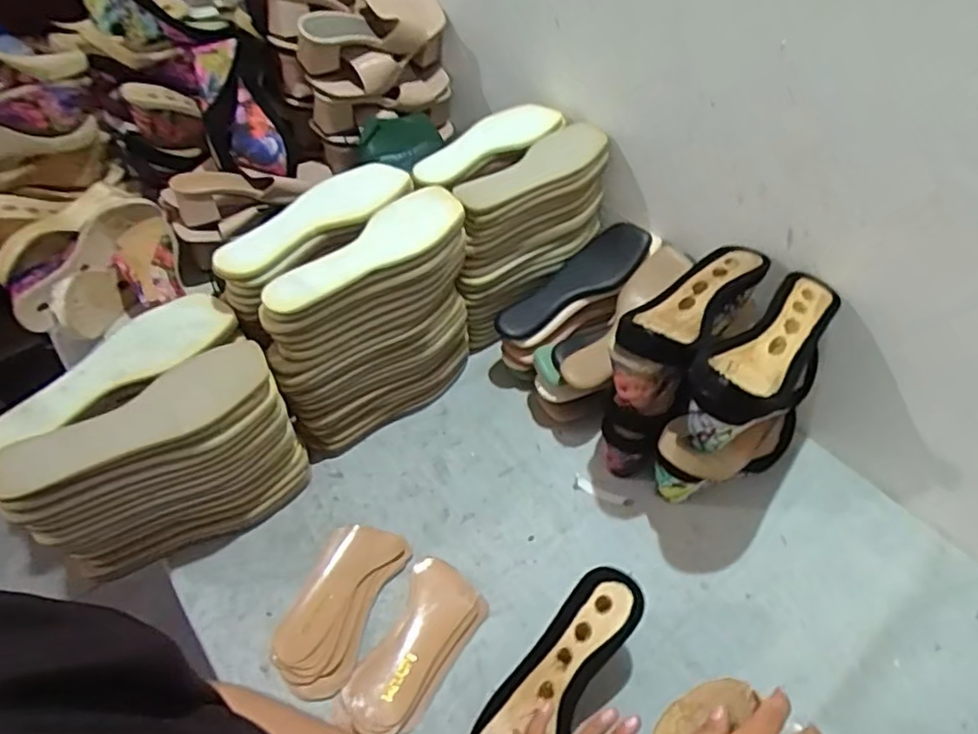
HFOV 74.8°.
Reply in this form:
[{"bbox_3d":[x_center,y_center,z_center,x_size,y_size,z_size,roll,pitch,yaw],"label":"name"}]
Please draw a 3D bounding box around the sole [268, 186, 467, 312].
[{"bbox_3d":[-0.123,-0.122,0.667,0.076,0.021,0.241,36,61,28],"label":"sole"}]

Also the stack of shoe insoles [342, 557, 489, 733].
[{"bbox_3d":[-0.072,0.271,0.618,0.080,0.027,0.165,26,53,20],"label":"stack of shoe insoles"}]

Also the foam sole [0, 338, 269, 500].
[{"bbox_3d":[-0.316,0.045,0.577,0.235,0.011,0.081,-27,55,-23],"label":"foam sole"}]

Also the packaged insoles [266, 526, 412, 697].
[{"bbox_3d":[-0.153,0.241,0.651,0.084,0.015,0.172,16,50,13],"label":"packaged insoles"}]

